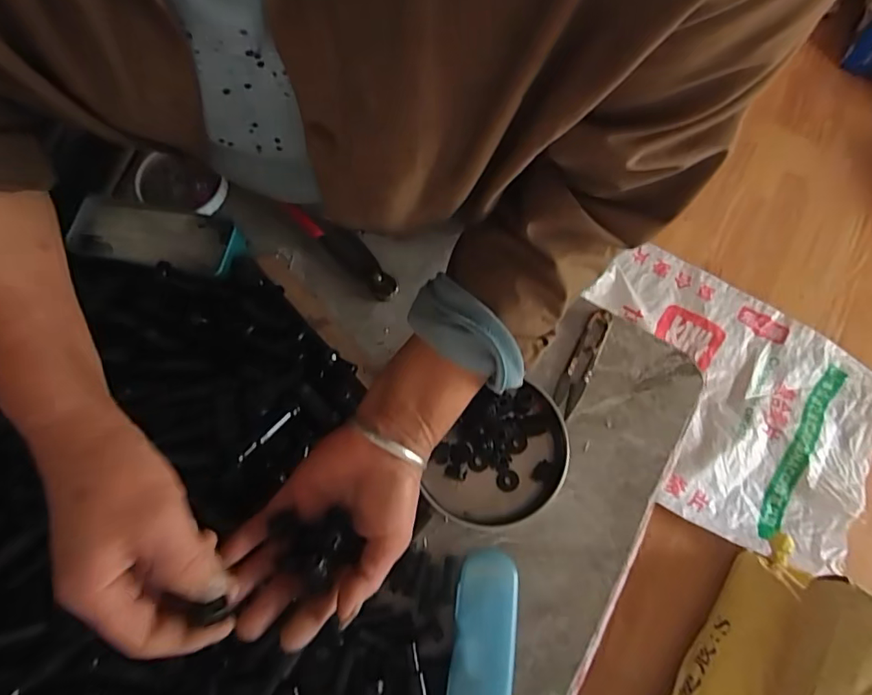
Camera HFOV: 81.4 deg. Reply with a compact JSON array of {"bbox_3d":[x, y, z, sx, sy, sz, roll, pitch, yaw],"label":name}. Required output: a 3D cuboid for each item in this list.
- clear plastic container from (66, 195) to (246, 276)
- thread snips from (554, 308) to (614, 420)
[{"bbox_3d":[-0.271,-0.110,0.493,0.159,0.021,0.064,9,72,1],"label":"clear plastic container"},{"bbox_3d":[0.144,0.014,0.496,0.025,0.005,0.113,29,74,7],"label":"thread snips"}]

